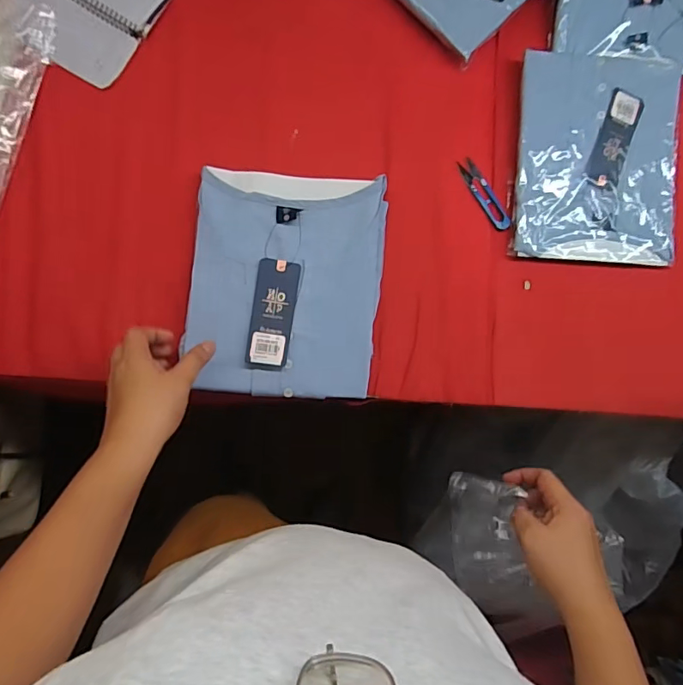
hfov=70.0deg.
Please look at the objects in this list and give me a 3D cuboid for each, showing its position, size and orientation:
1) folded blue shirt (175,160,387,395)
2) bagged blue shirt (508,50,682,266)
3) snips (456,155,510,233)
[{"bbox_3d":[-0.063,-0.068,0.556,0.212,0.038,0.253,6,89,-6],"label":"folded blue shirt"},{"bbox_3d":[0.327,-0.231,0.620,0.211,0.026,0.251,3,89,-6],"label":"bagged blue shirt"},{"bbox_3d":[0.183,-0.189,0.619,0.025,0.010,0.102,-30,92,-5],"label":"snips"}]

